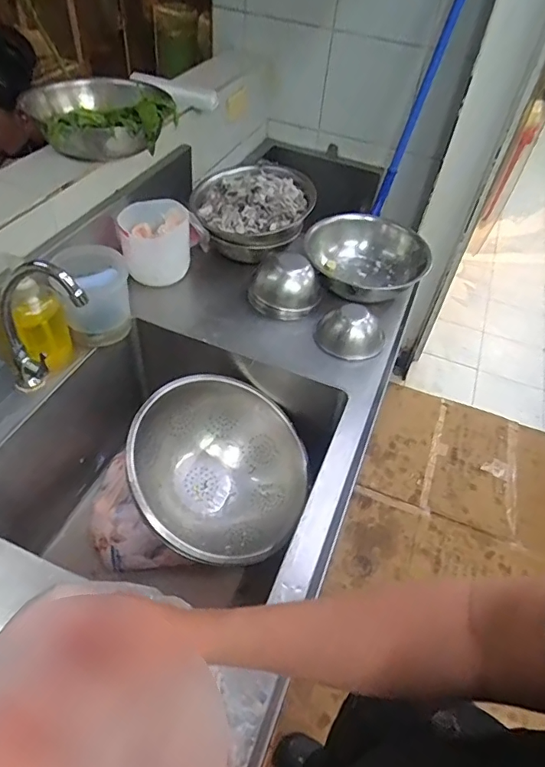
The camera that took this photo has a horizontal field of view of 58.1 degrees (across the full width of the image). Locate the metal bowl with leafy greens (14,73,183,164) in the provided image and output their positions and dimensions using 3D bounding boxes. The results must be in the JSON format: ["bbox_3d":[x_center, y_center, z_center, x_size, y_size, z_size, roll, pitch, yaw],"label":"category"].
[{"bbox_3d":[-0.360,-0.581,1.040,0.278,0.087,0.312,4,48,-3],"label":"metal bowl with leafy greens"}]

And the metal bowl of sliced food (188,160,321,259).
[{"bbox_3d":[-0.053,-0.435,1.249,0.292,0.135,0.300,3,48,-4],"label":"metal bowl of sliced food"}]

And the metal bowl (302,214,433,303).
[{"bbox_3d":[0.222,-0.302,1.216,0.282,0.112,0.282,3,48,-4],"label":"metal bowl"}]

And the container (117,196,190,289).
[{"bbox_3d":[-0.265,-0.321,1.128,0.152,0.142,0.157,-11,50,-16],"label":"container"}]

